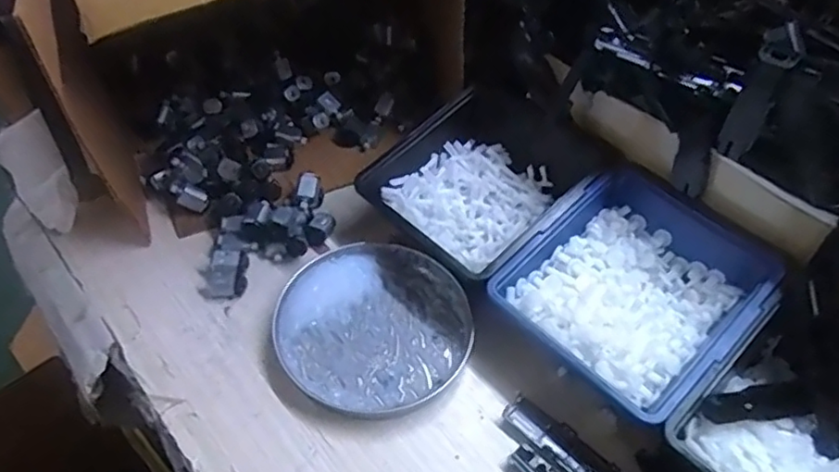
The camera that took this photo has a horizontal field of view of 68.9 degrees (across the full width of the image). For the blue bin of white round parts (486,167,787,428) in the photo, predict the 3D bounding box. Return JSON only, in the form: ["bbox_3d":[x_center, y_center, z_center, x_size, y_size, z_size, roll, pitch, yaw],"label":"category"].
[{"bbox_3d":[0.158,0.043,0.457,0.173,0.067,0.148,-36,61,-28],"label":"blue bin of white round parts"}]

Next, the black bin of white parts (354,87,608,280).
[{"bbox_3d":[0.057,-0.042,0.524,0.161,0.074,0.141,-35,60,-28],"label":"black bin of white parts"}]

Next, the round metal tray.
[{"bbox_3d":[-0.034,0.066,0.465,0.139,0.013,0.142,2,50,-2],"label":"round metal tray"}]

